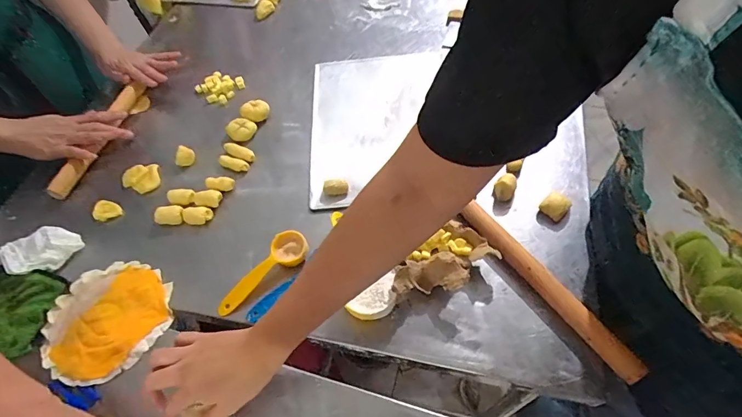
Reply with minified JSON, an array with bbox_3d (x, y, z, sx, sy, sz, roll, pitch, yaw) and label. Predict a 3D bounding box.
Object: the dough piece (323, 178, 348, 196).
[{"bbox_3d":[-0.054,-0.032,0.626,0.037,0.021,0.024,-14,58,-4],"label":"dough piece"}]

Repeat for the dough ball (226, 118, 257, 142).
[{"bbox_3d":[-0.221,-0.135,0.701,0.048,0.020,0.040,-27,60,-12],"label":"dough ball"}]

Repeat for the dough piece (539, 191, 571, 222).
[{"bbox_3d":[0.260,-0.004,0.581,0.035,0.018,0.032,-40,64,-19],"label":"dough piece"}]

